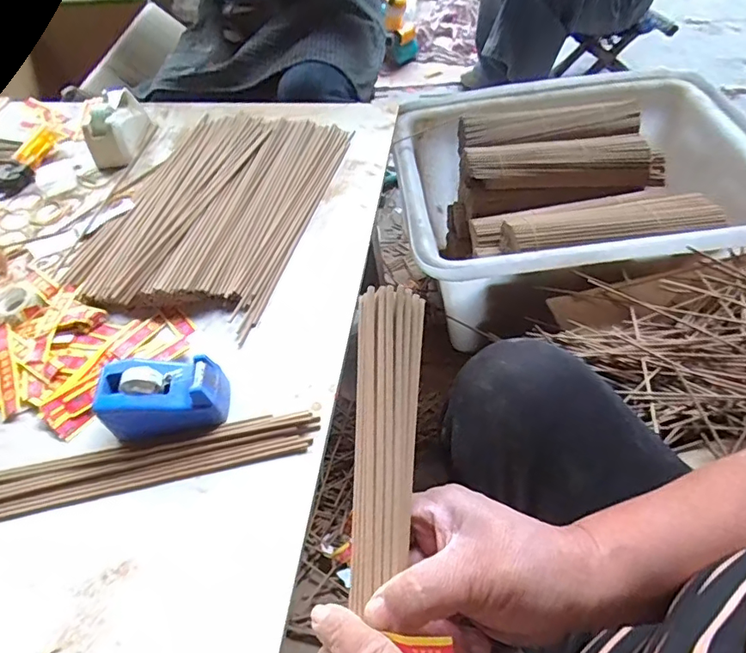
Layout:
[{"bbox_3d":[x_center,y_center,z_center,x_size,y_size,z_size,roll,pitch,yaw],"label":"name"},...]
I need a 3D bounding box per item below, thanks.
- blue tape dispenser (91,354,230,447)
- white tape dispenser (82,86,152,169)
[{"bbox_3d":[-0.180,0.063,0.441,0.098,0.050,0.060,-5,53,1],"label":"blue tape dispenser"},{"bbox_3d":[-0.363,-0.285,0.721,0.058,0.060,0.125,-2,53,3],"label":"white tape dispenser"}]

